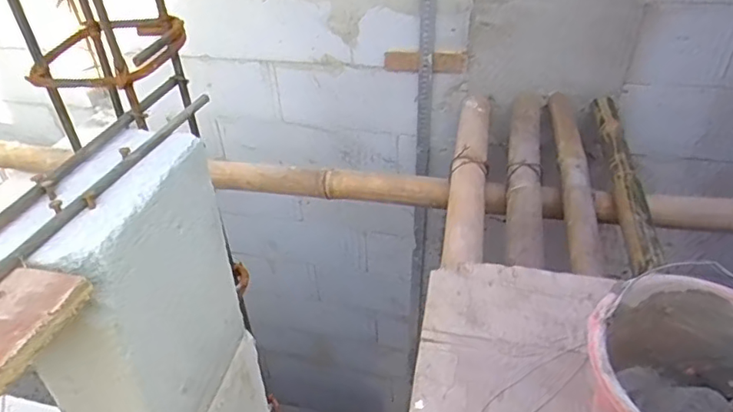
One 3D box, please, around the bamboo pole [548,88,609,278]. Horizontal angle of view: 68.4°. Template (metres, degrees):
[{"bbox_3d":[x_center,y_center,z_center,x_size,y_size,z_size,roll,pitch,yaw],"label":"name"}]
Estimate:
[{"bbox_3d":[0.442,-0.075,1.143,0.075,0.065,0.638,5,37,10],"label":"bamboo pole"}]

